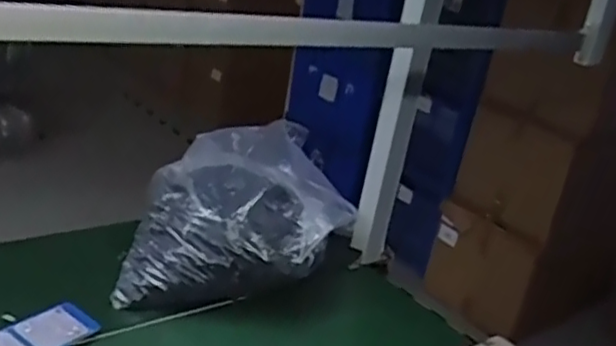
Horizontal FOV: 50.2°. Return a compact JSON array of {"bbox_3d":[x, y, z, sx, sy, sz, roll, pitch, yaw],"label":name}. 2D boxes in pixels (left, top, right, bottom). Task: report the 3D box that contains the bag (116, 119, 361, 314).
[{"bbox_3d":[-0.115,0.063,1.126,0.381,0.183,0.318,2,23,-12],"label":"bag"}]

